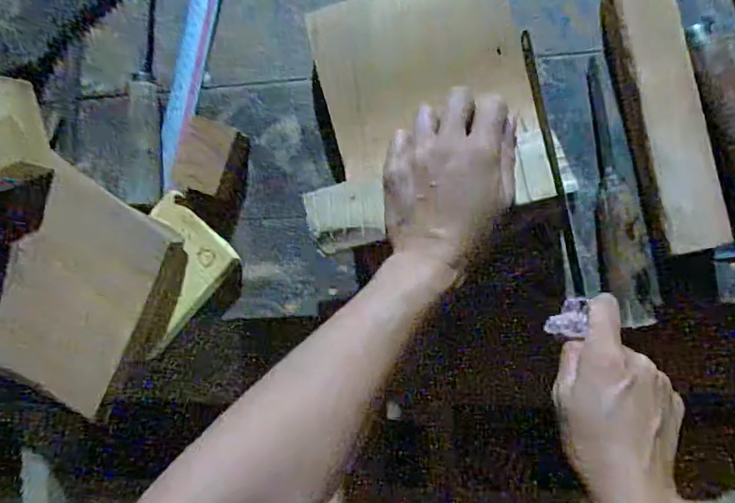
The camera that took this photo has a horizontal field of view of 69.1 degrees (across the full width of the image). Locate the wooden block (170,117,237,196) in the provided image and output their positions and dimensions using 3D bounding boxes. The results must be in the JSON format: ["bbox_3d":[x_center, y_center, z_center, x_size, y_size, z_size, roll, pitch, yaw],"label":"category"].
[{"bbox_3d":[-0.150,-0.086,0.488,0.046,0.016,0.068,14,90,9],"label":"wooden block"}]

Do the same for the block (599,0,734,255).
[{"bbox_3d":[0.233,-0.106,0.422,0.046,0.044,0.213,-13,86,8],"label":"block"}]

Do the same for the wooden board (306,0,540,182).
[{"bbox_3d":[0.042,-0.146,0.427,0.160,0.022,0.139,-17,85,8],"label":"wooden board"}]

